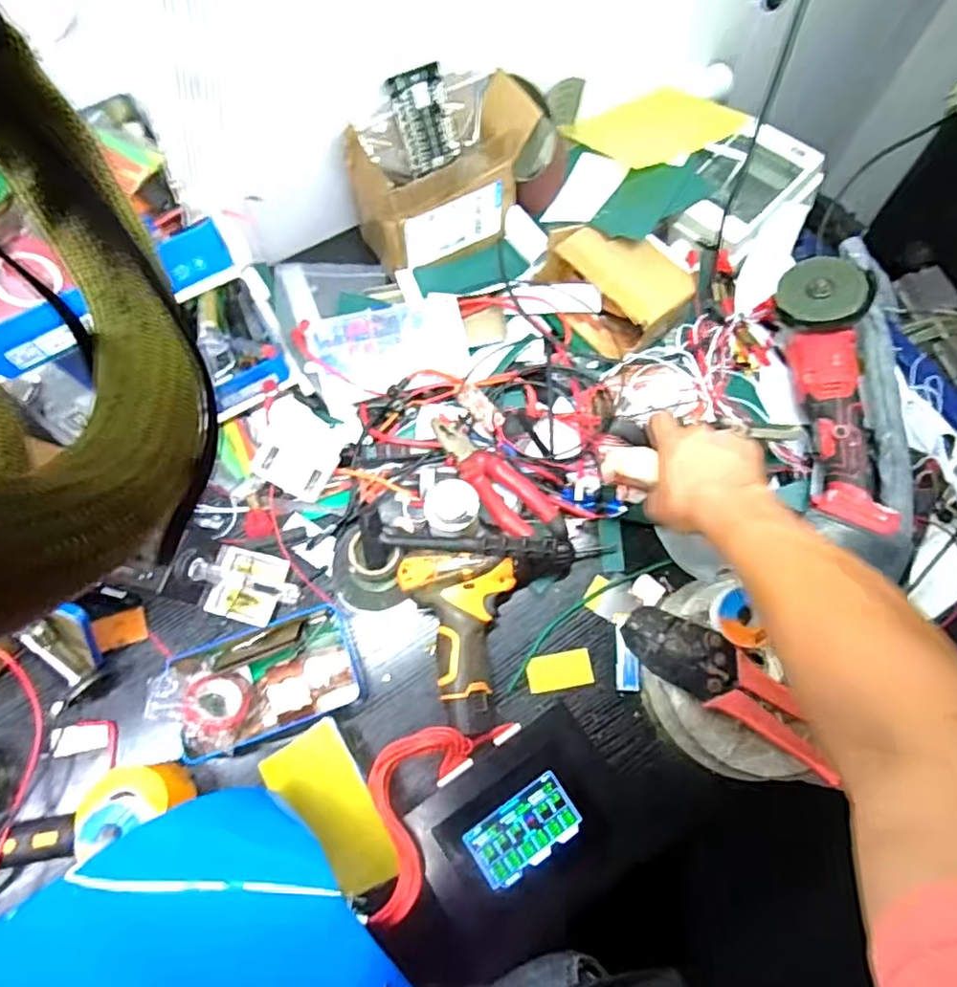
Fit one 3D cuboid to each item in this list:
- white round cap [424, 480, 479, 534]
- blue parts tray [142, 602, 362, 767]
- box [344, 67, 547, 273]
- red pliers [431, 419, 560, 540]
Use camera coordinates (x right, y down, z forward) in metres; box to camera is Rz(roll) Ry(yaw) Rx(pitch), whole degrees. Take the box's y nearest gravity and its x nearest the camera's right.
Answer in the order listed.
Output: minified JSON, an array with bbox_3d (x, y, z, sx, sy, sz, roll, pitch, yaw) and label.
[{"bbox_3d":[-0.027,0.014,0.647,0.058,0.022,0.058,-4,67,9],"label":"white round cap"},{"bbox_3d":[-0.213,0.185,0.616,0.183,0.057,0.110,-18,73,-8],"label":"blue parts tray"},{"bbox_3d":[-0.040,-0.363,0.728,0.206,0.140,0.106,-25,74,-10],"label":"box"},{"bbox_3d":[0.008,-0.017,0.682,0.179,0.038,0.062,42,75,11],"label":"red pliers"}]

